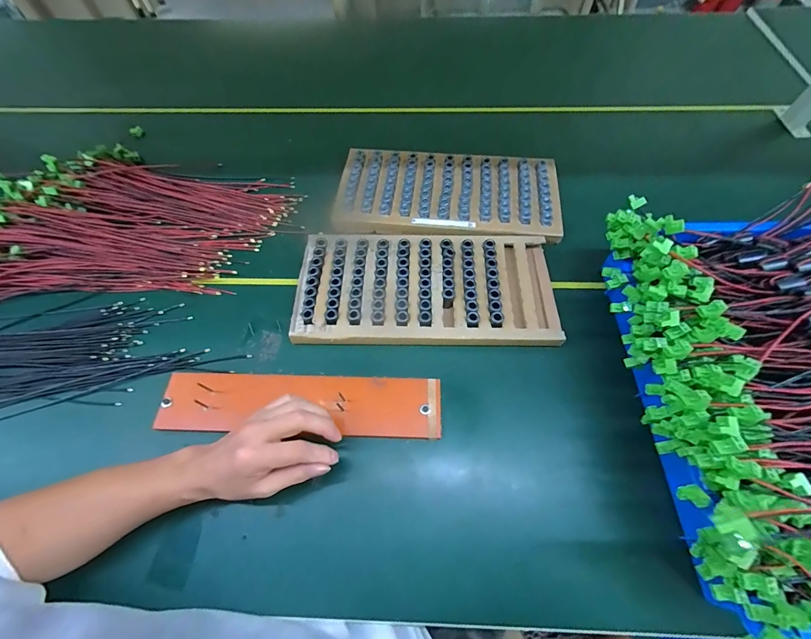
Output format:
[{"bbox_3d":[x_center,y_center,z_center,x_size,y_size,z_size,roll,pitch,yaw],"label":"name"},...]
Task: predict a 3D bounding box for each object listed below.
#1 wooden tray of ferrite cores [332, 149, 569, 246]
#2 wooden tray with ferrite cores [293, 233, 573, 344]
[{"bbox_3d":[0.068,-0.208,0.591,0.359,0.039,0.182,4,62,3],"label":"wooden tray of ferrite cores"},{"bbox_3d":[0.026,-0.046,0.503,0.359,0.032,0.168,1,62,2],"label":"wooden tray with ferrite cores"}]

